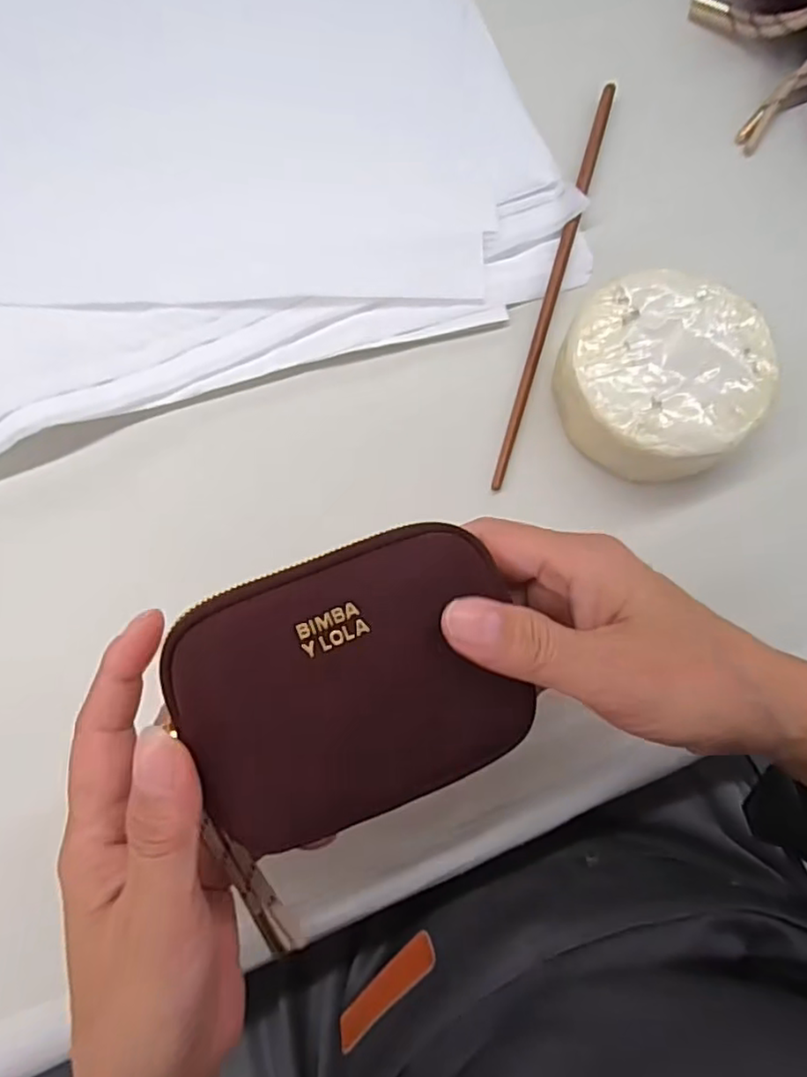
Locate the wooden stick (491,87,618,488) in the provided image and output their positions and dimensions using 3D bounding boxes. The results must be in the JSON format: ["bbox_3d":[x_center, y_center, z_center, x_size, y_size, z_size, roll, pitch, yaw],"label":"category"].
[{"bbox_3d":[0.082,-0.140,0.334,0.007,0.007,0.244,17,78,3],"label":"wooden stick"}]

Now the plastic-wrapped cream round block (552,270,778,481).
[{"bbox_3d":[0.121,-0.076,0.303,0.091,0.035,0.095,0,77,0],"label":"plastic-wrapped cream round block"}]

